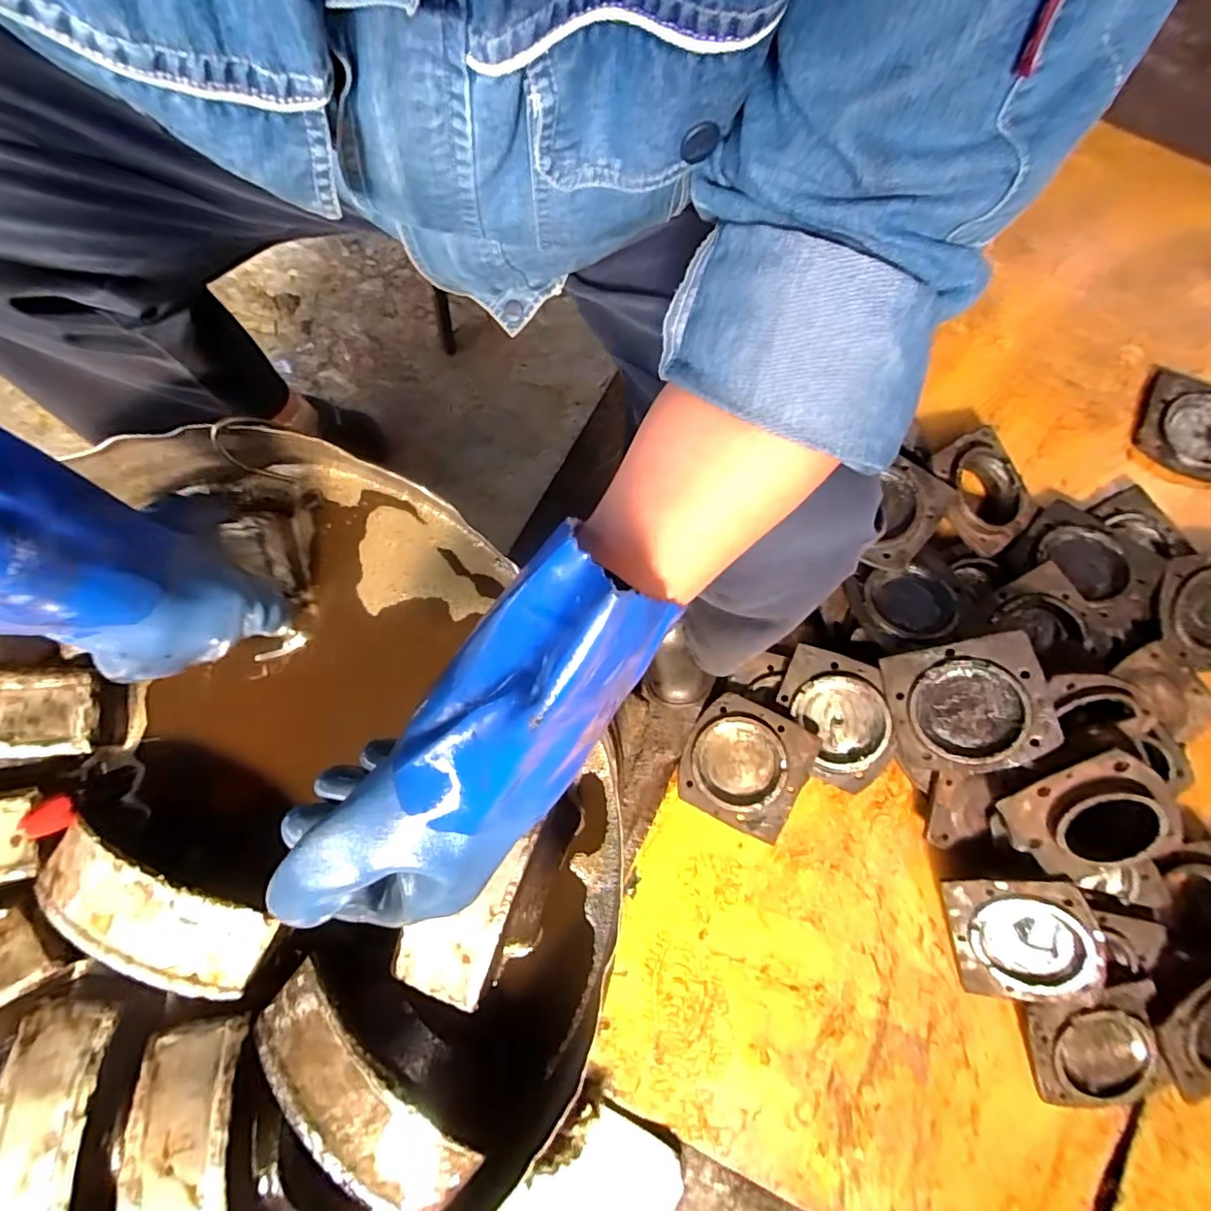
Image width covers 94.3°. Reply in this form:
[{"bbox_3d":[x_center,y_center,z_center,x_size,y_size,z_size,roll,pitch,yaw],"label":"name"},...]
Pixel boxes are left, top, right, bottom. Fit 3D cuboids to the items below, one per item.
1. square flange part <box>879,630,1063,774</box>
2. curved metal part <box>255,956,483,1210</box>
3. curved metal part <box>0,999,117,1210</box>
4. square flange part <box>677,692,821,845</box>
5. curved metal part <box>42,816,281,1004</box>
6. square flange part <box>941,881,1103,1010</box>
[{"bbox_3d":[0.443,0.125,0.689,0.173,0.029,0.161,-17,88,21],"label":"square flange part"},{"bbox_3d":[-0.154,0.303,0.341,0.160,0.030,0.058,41,83,8],"label":"curved metal part"},{"bbox_3d":[-0.349,0.337,0.343,0.061,0.025,0.159,-1,79,1],"label":"curved metal part"},{"bbox_3d":[0.180,0.209,0.735,0.150,0.015,0.155,23,93,12],"label":"square flange part"},{"bbox_3d":[-0.302,0.201,0.368,0.158,0.030,0.054,24,81,5],"label":"curved metal part"},{"bbox_3d":[0.536,0.429,0.719,0.164,0.028,0.180,-12,100,21],"label":"square flange part"}]

